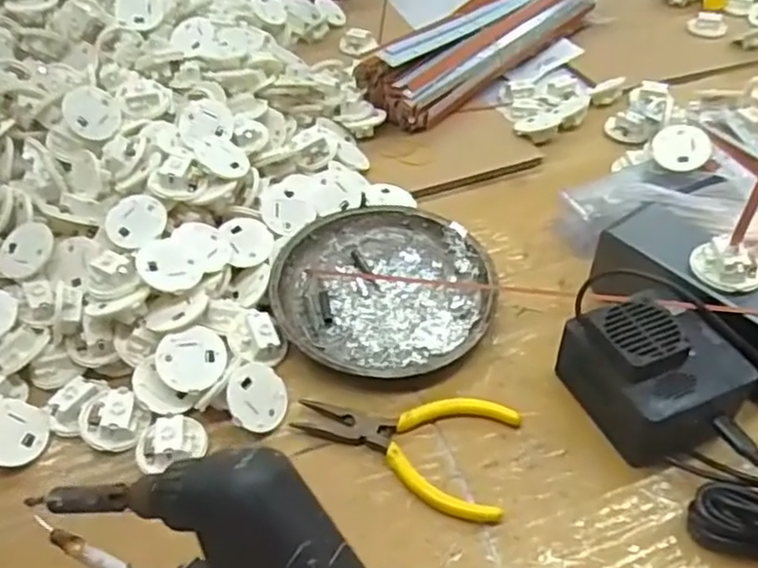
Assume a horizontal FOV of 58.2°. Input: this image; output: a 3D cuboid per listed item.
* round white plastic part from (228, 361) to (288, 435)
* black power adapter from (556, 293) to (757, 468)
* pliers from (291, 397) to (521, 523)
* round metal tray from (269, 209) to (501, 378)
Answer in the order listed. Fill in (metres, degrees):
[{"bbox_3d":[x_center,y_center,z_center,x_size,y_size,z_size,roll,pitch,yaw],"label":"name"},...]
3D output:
[{"bbox_3d":[-0.069,0.064,0.389,0.037,0.004,0.040,21,55,-34],"label":"round white plastic part"},{"bbox_3d":[0.154,0.048,0.376,0.073,0.061,0.077,-17,48,-14],"label":"black power adapter"},{"bbox_3d":[0.014,0.083,0.377,0.118,0.014,0.066,14,48,15],"label":"pliers"},{"bbox_3d":[0.004,0.002,0.451,0.139,0.022,0.140,-1,46,1],"label":"round metal tray"}]

